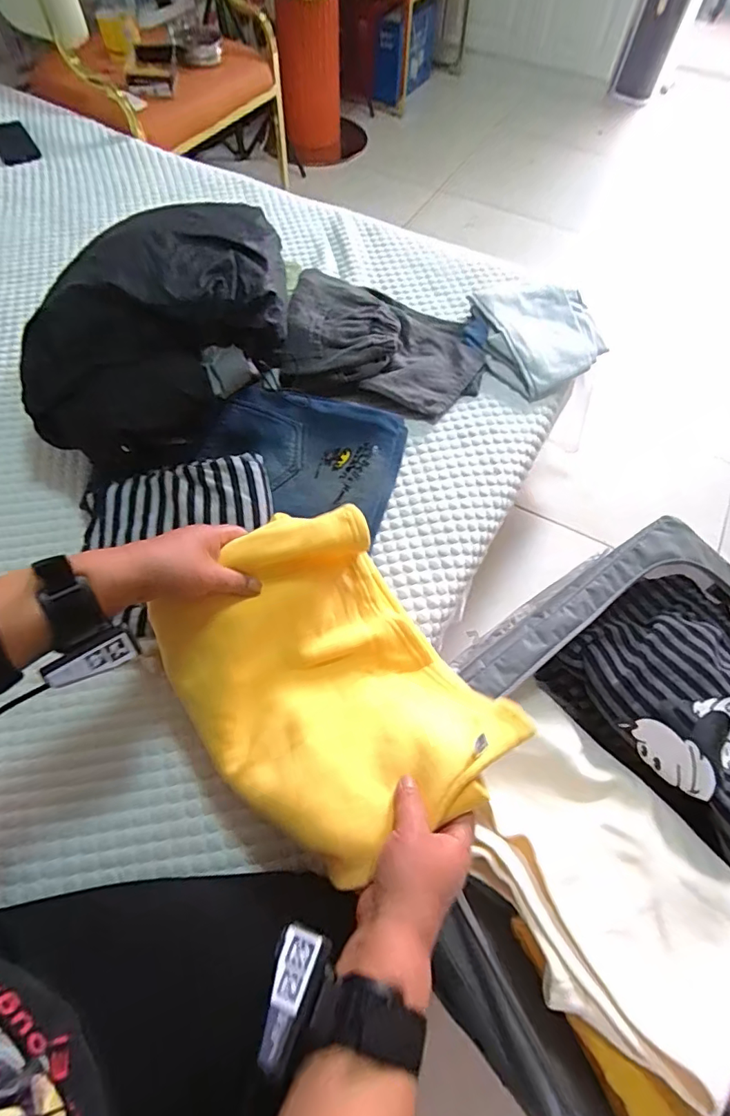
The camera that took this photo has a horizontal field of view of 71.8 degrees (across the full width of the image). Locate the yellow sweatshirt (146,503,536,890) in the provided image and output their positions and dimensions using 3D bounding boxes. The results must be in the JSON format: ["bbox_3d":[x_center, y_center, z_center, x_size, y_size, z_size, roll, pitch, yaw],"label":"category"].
[{"bbox_3d":[-0.035,0.118,0.480,0.236,0.114,0.298,-32,67,-17],"label":"yellow sweatshirt"}]

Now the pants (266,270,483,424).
[{"bbox_3d":[0.031,-0.336,0.786,0.310,0.087,0.230,6,61,1],"label":"pants"}]

